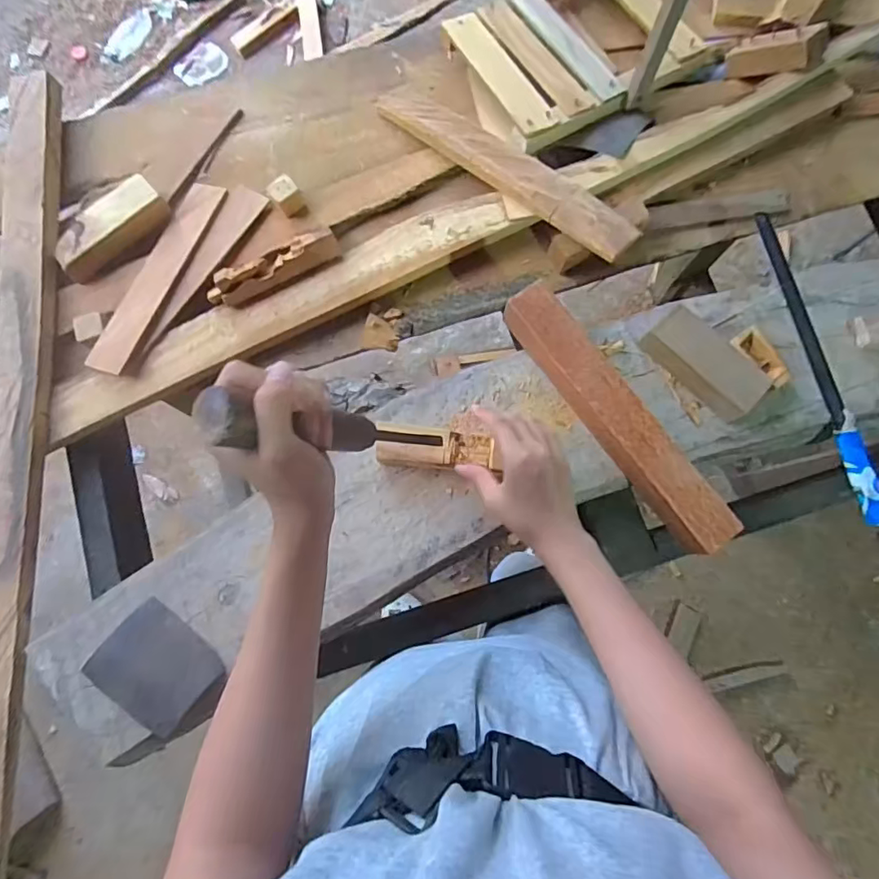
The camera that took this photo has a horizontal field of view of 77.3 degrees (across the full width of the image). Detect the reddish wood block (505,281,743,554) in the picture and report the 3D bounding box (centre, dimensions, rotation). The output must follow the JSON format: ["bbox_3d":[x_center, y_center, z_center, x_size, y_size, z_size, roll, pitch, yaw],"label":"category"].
[{"bbox_3d":[0.163,-0.021,0.518,0.048,0.054,0.284,-35,80,-7],"label":"reddish wood block"}]

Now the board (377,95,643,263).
[{"bbox_3d":[0.064,-0.314,0.623,0.048,0.019,0.368,-46,70,-2],"label":"board"}]

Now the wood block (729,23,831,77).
[{"bbox_3d":[0.388,-0.449,0.637,0.038,0.035,0.107,-49,40,-9],"label":"wood block"}]

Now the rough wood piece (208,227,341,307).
[{"bbox_3d":[-0.183,-0.189,0.607,0.149,0.025,0.038,-26,81,-5],"label":"rough wood piece"}]

